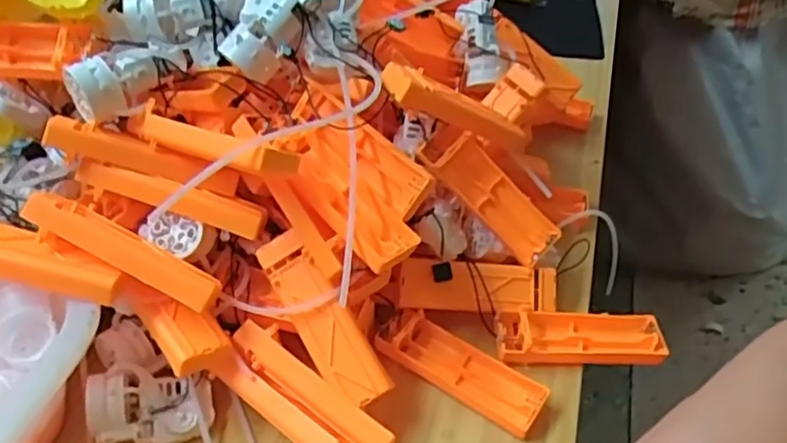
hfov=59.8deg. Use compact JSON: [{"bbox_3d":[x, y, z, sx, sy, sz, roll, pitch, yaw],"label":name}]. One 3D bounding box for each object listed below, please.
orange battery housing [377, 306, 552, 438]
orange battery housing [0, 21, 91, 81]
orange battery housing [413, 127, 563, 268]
[{"bbox_3d":[0.042,0.092,0.428,0.105,0.024,0.035,24,47,23],"label":"orange battery housing"},{"bbox_3d":[-0.236,-0.105,0.412,0.106,0.023,0.037,1,61,0],"label":"orange battery housing"},{"bbox_3d":[0.064,-0.019,0.454,0.108,0.031,0.026,44,45,-13],"label":"orange battery housing"}]

